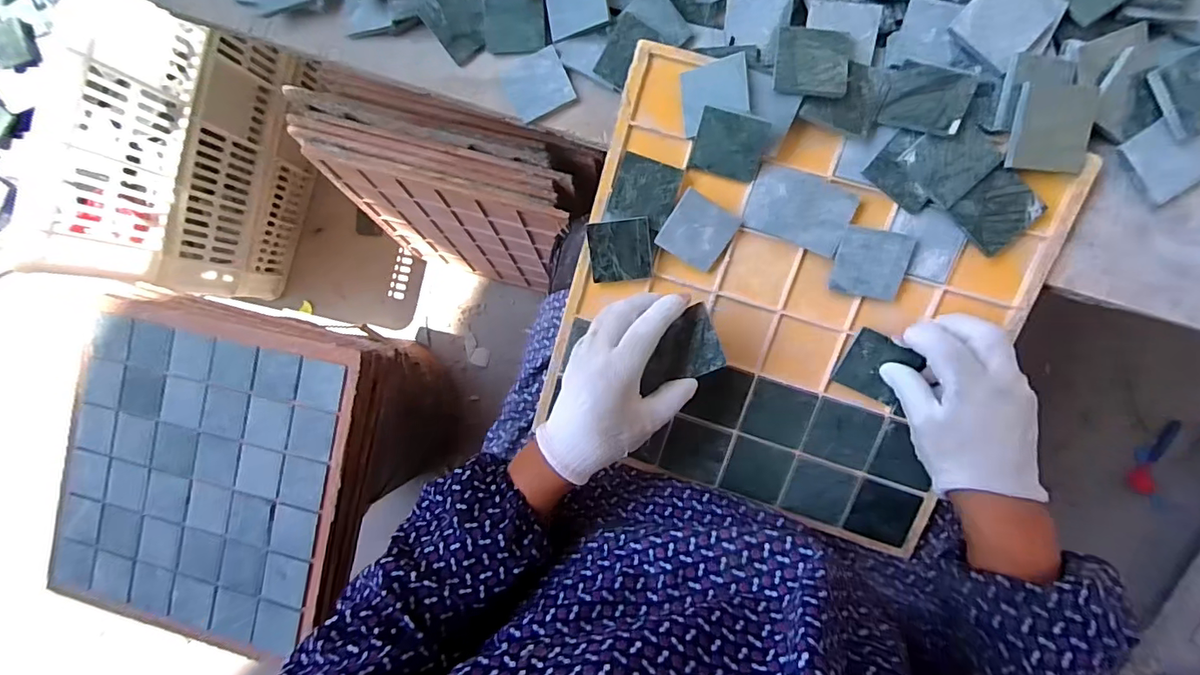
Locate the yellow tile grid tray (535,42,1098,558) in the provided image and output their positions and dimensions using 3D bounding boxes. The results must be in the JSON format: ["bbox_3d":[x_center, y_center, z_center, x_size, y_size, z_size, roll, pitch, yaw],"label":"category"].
[{"bbox_3d":[0.137,-0.022,0.396,0.316,0.023,0.309,18,105,7],"label":"yellow tile grid tray"}]

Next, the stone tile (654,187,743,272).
[{"bbox_3d":[0.077,-0.081,0.396,0.052,0.005,0.048,28,117,-12],"label":"stone tile"}]

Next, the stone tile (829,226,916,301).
[{"bbox_3d":[0.200,-0.054,0.377,0.049,0.004,0.048,11,104,9],"label":"stone tile"}]

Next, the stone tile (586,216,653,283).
[{"bbox_3d":[0.016,-0.069,0.411,0.049,0.005,0.049,-3,108,13],"label":"stone tile"}]

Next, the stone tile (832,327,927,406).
[{"bbox_3d":[0.210,0.023,0.387,0.046,0.004,0.047,28,113,17],"label":"stone tile"}]

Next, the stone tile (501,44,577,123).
[{"bbox_3d":[-0.050,-0.208,0.422,0.049,0.010,0.047,-25,87,7],"label":"stone tile"}]

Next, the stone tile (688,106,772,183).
[{"bbox_3d":[0.093,-0.137,0.368,0.049,0.048,0.005,19,54,8],"label":"stone tile"}]

